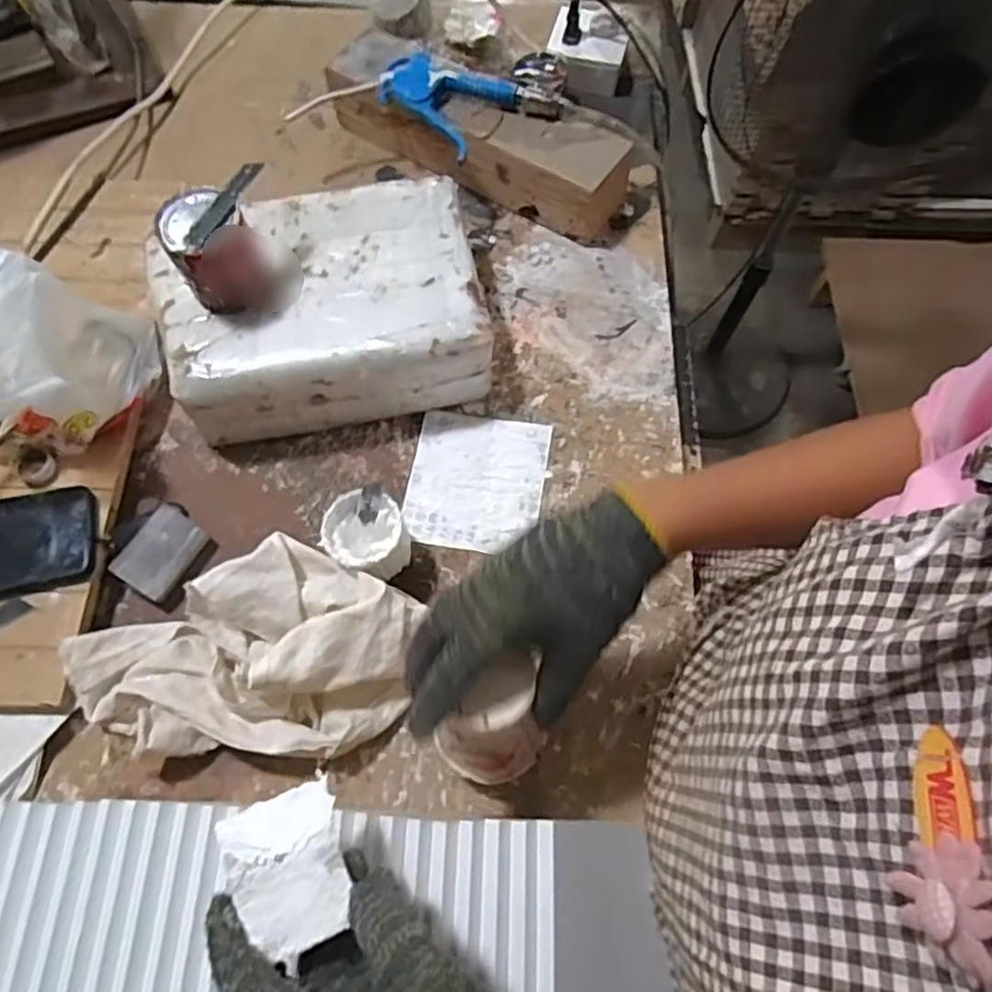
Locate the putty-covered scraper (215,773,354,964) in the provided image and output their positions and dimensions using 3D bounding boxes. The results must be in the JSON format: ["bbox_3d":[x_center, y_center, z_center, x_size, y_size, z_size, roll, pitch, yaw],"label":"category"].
[{"bbox_3d":[-0.102,0.186,0.351,0.054,0.012,0.070,-24,70,-12],"label":"putty-covered scraper"}]

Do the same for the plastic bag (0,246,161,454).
[{"bbox_3d":[-0.393,-0.118,0.580,0.159,0.114,0.181,31,69,10],"label":"plastic bag"}]

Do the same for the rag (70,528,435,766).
[{"bbox_3d":[-0.192,0.110,0.522,0.249,0.068,0.148,2,67,-2],"label":"rag"}]

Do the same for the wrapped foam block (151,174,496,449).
[{"bbox_3d":[-0.154,-0.170,0.635,0.266,0.093,0.194,-11,68,-7],"label":"wrapped foam block"}]

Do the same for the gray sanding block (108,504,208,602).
[{"bbox_3d":[-0.277,0.047,0.585,0.047,0.020,0.068,30,69,10],"label":"gray sanding block"}]

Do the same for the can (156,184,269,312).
[{"bbox_3d":[-0.226,-0.195,0.566,0.068,0.067,0.069,-31,71,-15],"label":"can"}]

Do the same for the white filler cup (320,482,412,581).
[{"bbox_3d":[-0.103,0.037,0.567,0.061,0.066,0.066,1,67,-2],"label":"white filler cup"}]

